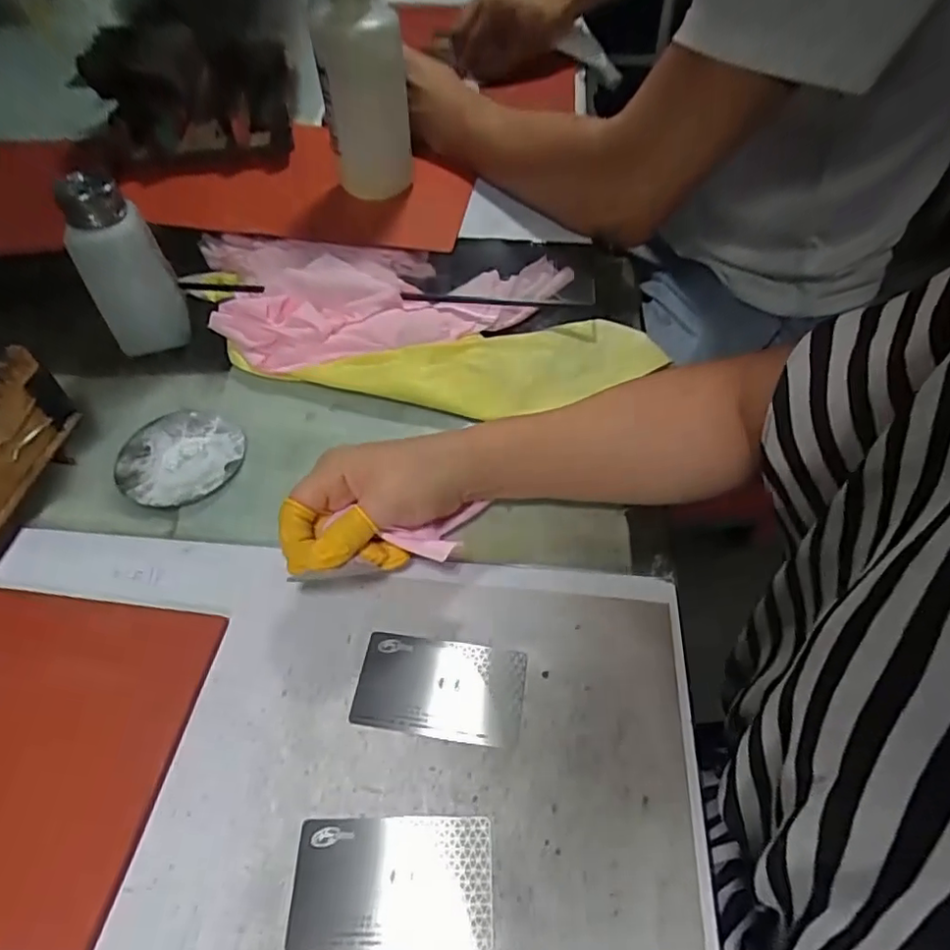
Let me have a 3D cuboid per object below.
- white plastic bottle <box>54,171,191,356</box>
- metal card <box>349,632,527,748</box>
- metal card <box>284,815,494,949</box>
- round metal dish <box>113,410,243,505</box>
[{"bbox_3d":[-0.257,-0.151,0.447,0.053,0.123,0.045,-15,54,-11],"label":"white plastic bottle"},{"bbox_3d":[-0.018,0.111,0.319,0.086,0.004,0.051,7,53,5],"label":"metal card"},{"bbox_3d":[-0.036,0.180,0.267,0.087,0.004,0.050,-1,52,0],"label":"metal card"},{"bbox_3d":[-0.203,-0.012,0.416,0.079,0.004,0.079,0,52,0],"label":"round metal dish"}]

